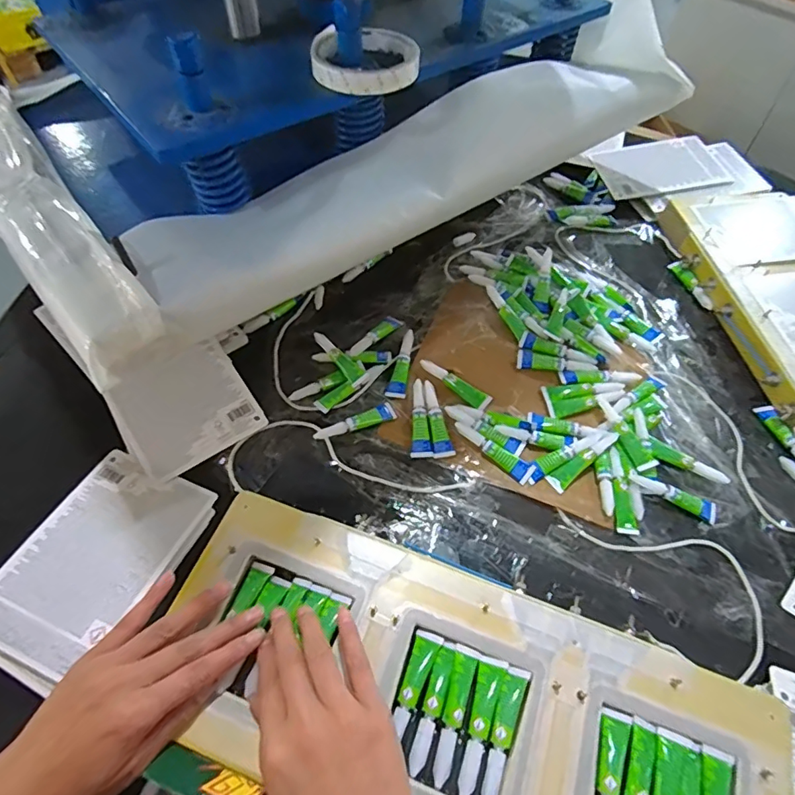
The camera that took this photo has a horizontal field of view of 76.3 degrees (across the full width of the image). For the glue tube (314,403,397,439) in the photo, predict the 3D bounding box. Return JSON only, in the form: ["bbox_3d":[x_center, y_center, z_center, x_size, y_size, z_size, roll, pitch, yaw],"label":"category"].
[{"bbox_3d":[-0.040,0.025,0.490,0.081,0.007,0.019,-25,60,-18],"label":"glue tube"}]

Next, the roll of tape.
[{"bbox_3d":[-0.027,-0.282,0.423,0.088,0.019,0.088,-4,56,-5],"label":"roll of tape"}]

